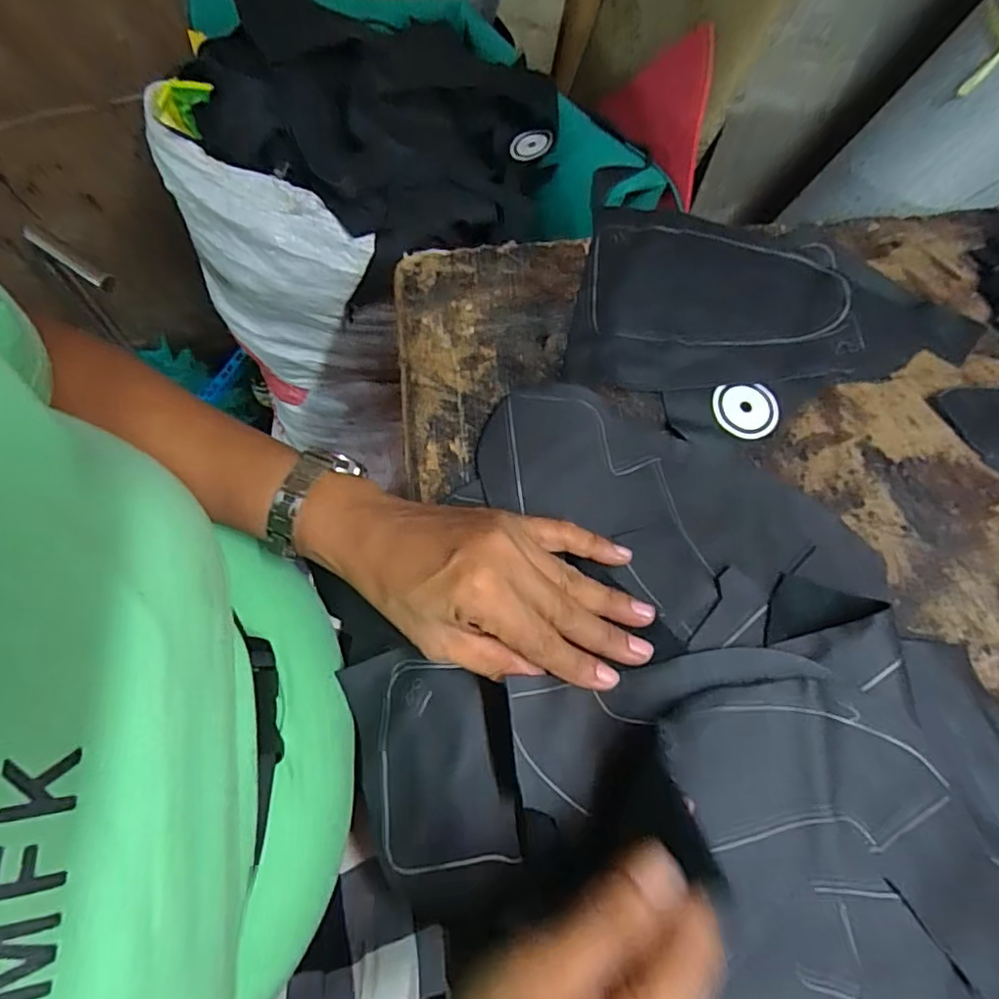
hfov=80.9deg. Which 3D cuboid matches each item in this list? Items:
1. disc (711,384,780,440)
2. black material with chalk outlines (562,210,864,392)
[{"bbox_3d":[0.150,-0.053,0.356,0.041,0.004,0.034,-4,78,-6],"label":"disc"},{"bbox_3d":[0.136,-0.132,0.379,0.183,0.016,0.140,0,71,1],"label":"black material with chalk outlines"}]

